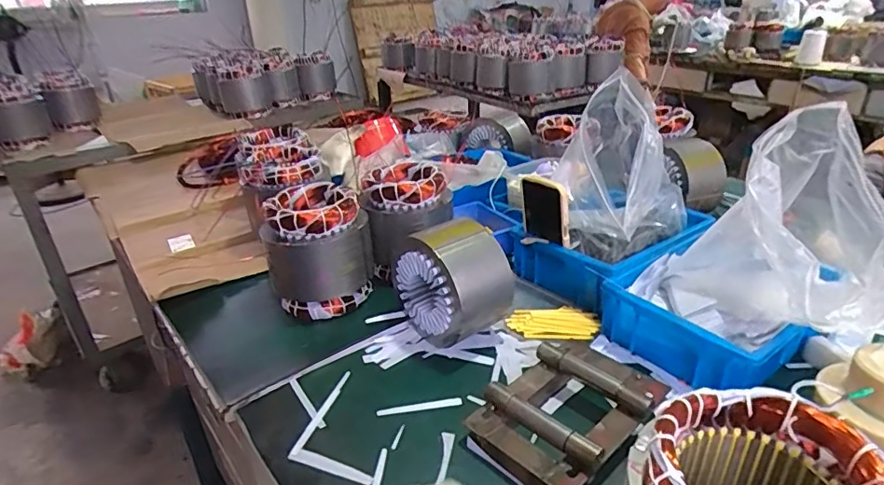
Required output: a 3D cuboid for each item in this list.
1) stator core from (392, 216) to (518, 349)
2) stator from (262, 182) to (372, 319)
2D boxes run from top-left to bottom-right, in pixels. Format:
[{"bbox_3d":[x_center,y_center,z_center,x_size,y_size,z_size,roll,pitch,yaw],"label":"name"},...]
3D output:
[{"bbox_3d":[0.015,0.053,0.695,0.110,0.150,0.129,-20,32,-30],"label":"stator core"},{"bbox_3d":[-0.178,0.011,0.766,0.141,0.160,0.128,-6,27,-7],"label":"stator"}]

